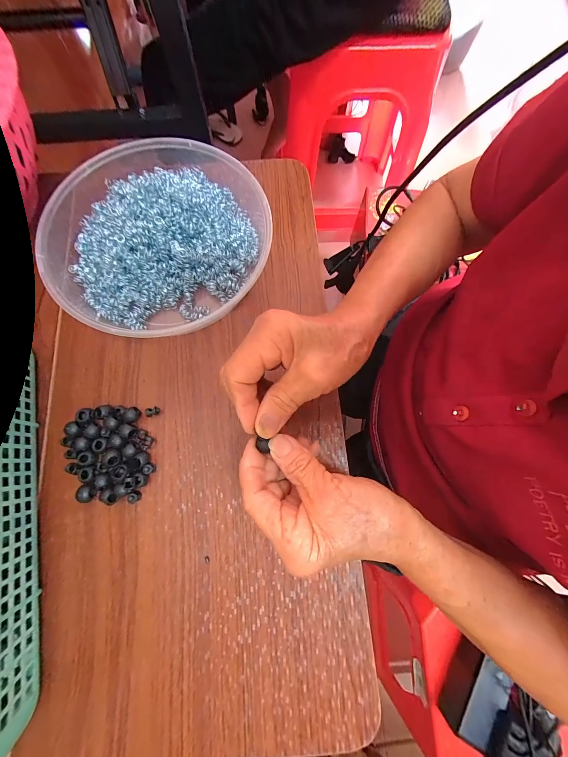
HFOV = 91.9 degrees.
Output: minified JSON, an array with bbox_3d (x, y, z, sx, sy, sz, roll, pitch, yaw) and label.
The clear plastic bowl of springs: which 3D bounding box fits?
[{"bbox_3d":[-0.138,-0.158,0.291,0.230,0.050,0.245,0,76,0],"label":"clear plastic bowl of springs"}]

